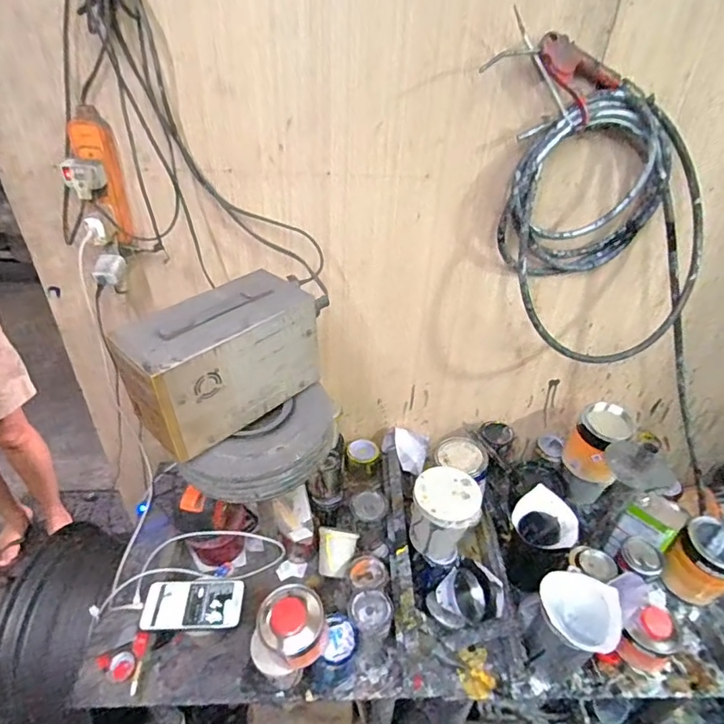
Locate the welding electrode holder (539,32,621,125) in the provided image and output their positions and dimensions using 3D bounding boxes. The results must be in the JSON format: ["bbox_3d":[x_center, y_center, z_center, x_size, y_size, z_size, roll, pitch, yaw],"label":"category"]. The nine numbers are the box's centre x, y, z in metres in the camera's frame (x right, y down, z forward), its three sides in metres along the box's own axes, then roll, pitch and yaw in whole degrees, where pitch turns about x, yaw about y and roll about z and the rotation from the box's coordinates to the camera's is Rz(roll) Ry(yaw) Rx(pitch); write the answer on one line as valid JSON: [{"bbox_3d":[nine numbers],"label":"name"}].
[{"bbox_3d":[0.305,-0.409,0.719,0.136,0.071,0.040,23,33,-18],"label":"welding electrode holder"}]

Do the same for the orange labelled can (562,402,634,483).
[{"bbox_3d":[0.492,0.168,1.045,0.103,0.142,0.098,1,37,-1],"label":"orange labelled can"}]

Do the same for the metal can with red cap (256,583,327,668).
[{"bbox_3d":[-0.110,0.407,0.779,0.100,0.072,0.103,-15,40,-21],"label":"metal can with red cap"}]

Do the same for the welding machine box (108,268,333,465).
[{"bbox_3d":[-0.188,-0.009,0.709,0.112,0.160,0.261,32,46,33],"label":"welding machine box"}]

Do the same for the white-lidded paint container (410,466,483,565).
[{"bbox_3d":[0.143,0.280,0.886,0.107,0.147,0.109,1,37,-1],"label":"white-lidded paint container"}]

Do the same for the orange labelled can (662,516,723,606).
[{"bbox_3d":[0.648,0.375,0.944,0.100,0.130,0.104,1,37,-1],"label":"orange labelled can"}]

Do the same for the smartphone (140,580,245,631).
[{"bbox_3d":[-0.275,0.396,0.816,0.155,0.011,0.077,1,37,-1],"label":"smartphone"}]

